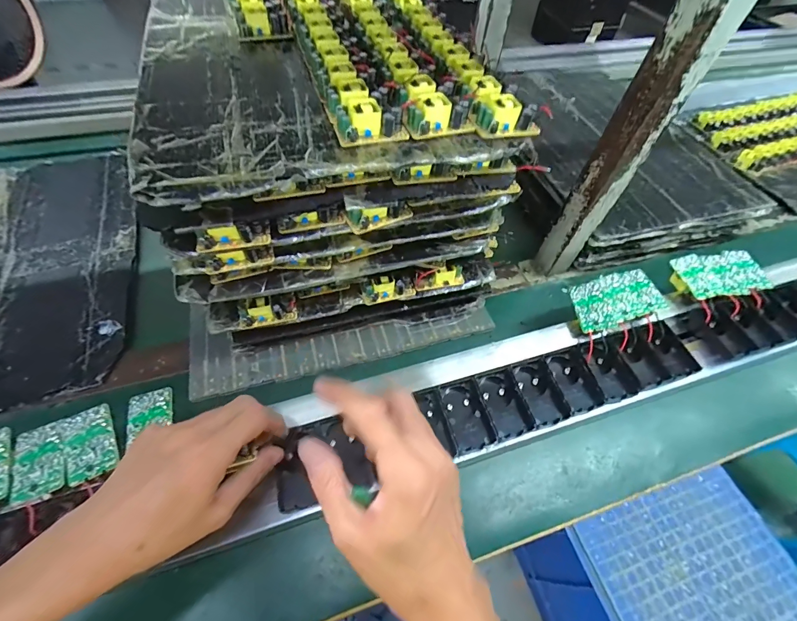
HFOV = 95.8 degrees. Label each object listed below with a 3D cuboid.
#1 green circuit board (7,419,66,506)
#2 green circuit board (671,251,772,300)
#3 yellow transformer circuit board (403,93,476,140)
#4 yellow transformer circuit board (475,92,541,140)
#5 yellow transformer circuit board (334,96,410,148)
[{"bbox_3d":[-0.313,0.131,0.314,0.040,0.007,0.062,-16,58,-13],"label":"green circuit board"},{"bbox_3d":[0.424,-0.043,0.481,0.111,0.028,0.067,-6,57,-7],"label":"green circuit board"},{"bbox_3d":[0.038,-0.183,0.337,0.062,0.024,0.031,-10,57,-10],"label":"yellow transformer circuit board"},{"bbox_3d":[0.105,-0.187,0.346,0.064,0.027,0.031,-8,57,-8],"label":"yellow transformer circuit board"},{"bbox_3d":[-0.025,-0.172,0.326,0.063,0.024,0.033,-11,57,-10],"label":"yellow transformer circuit board"}]

